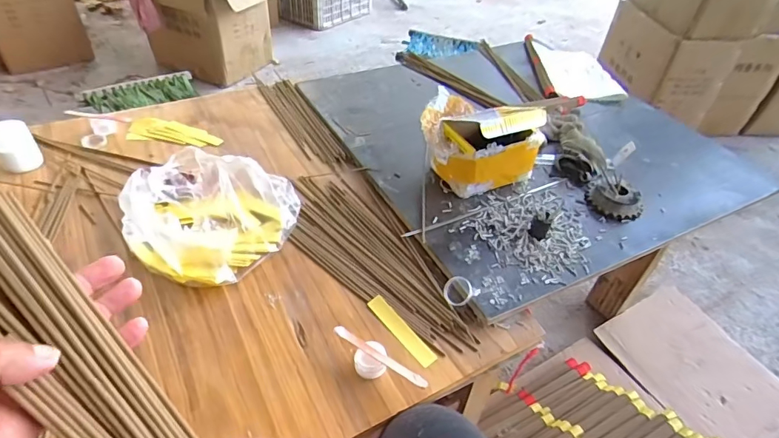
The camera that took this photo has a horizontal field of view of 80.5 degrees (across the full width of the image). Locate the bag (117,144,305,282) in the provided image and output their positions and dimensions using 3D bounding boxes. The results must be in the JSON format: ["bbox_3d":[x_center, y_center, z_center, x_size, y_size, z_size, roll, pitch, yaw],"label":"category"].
[{"bbox_3d":[-0.248,-0.008,0.654,0.215,0.085,0.227,5,42,-1],"label":"bag"}]

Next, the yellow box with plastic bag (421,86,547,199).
[{"bbox_3d":[0.143,-0.139,0.779,0.160,0.124,0.167,-21,49,-26],"label":"yellow box with plastic bag"}]

